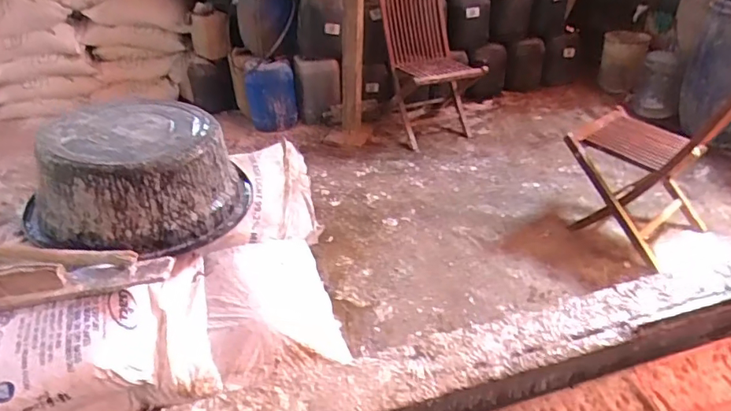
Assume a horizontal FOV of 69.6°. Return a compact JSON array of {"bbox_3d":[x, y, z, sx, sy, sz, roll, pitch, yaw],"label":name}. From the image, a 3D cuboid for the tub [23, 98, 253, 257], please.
[{"bbox_3d":[-0.693,-0.097,1.631,0.503,0.317,0.489,7,36,13],"label":"tub"}]

